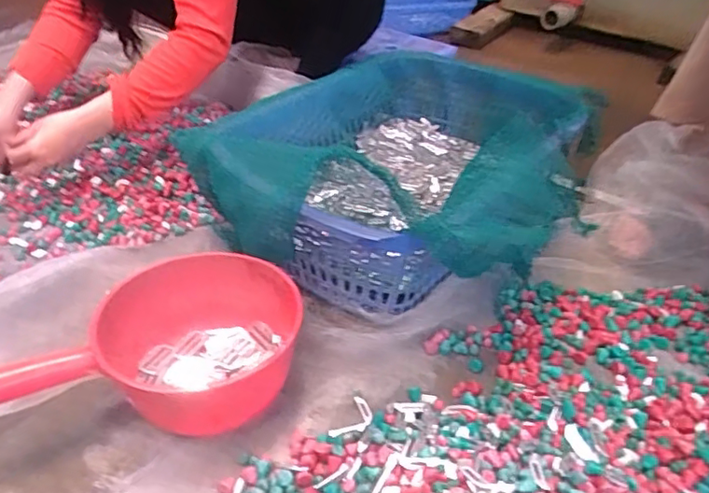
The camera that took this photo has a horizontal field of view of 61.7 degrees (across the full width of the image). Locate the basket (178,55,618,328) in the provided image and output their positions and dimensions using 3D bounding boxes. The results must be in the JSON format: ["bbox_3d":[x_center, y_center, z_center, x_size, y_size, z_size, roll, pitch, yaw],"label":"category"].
[{"bbox_3d":[0.072,-0.097,0.783,0.385,0.159,0.464,20,40,23],"label":"basket"}]

